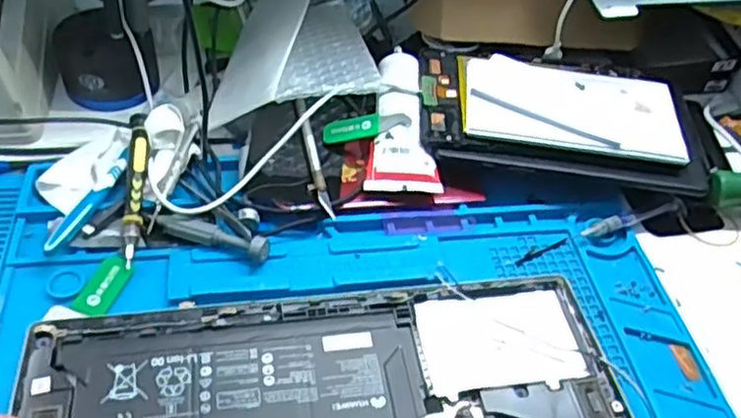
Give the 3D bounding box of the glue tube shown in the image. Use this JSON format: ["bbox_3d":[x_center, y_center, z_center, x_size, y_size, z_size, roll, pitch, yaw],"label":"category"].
[{"bbox_3d":[0.026,-0.073,0.563,0.056,0.042,0.163,4,46,-2],"label":"glue tube"}]

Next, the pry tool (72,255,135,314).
[{"bbox_3d":[-0.176,0.050,0.455,0.025,0.006,0.045,15,46,8],"label":"pry tool"}]

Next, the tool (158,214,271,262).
[{"bbox_3d":[-0.109,0.018,0.474,0.081,0.019,0.014,18,47,11],"label":"tool"}]

